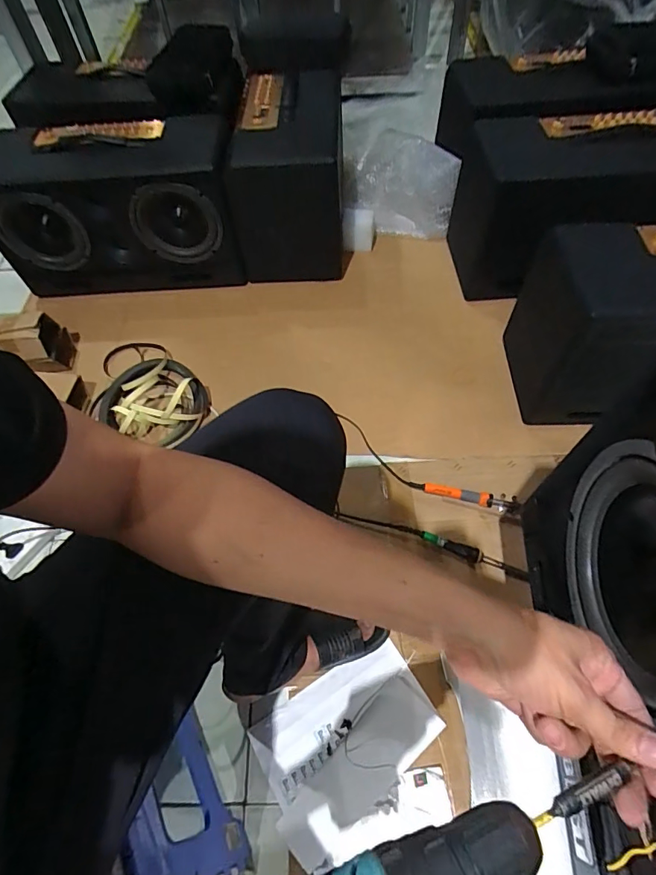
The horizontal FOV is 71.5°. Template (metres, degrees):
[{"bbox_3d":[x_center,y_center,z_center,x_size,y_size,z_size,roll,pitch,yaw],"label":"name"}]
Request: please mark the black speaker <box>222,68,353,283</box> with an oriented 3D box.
[{"bbox_3d":[-0.094,-0.683,1.200,0.260,0.346,0.418,-1,59,2],"label":"black speaker"}]

